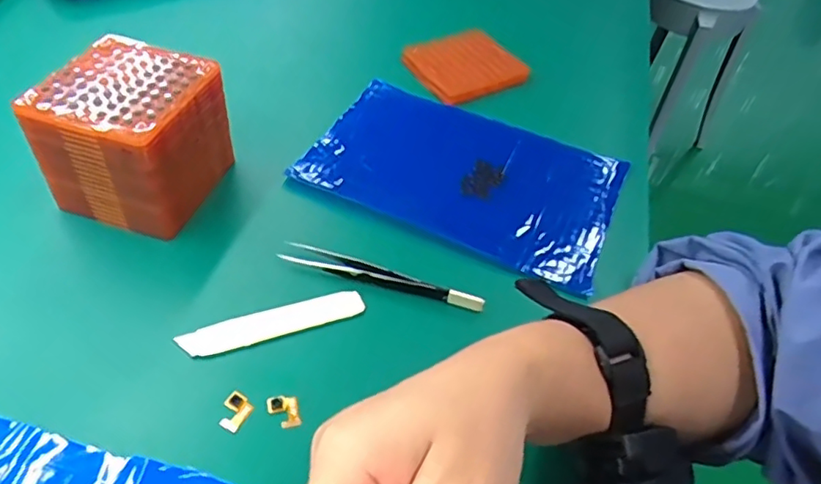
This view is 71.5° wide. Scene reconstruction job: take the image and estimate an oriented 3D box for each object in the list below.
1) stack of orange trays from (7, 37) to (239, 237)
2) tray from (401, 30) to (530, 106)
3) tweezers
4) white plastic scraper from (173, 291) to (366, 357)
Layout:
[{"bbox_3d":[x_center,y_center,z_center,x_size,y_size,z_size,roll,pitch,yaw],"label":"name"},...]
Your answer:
[{"bbox_3d":[-0.175,-0.066,0.369,0.083,0.082,0.094,15,48,7],"label":"stack of orange trays"},{"bbox_3d":[0.051,-0.166,0.525,0.091,0.012,0.086,-23,54,-25],"label":"tray"},{"bbox_3d":[-0.018,0.023,0.352,0.126,0.012,0.013,17,48,9],"label":"tweezers"},{"bbox_3d":[-0.077,0.046,0.328,0.102,0.004,0.020,-14,51,-19],"label":"white plastic scraper"}]

